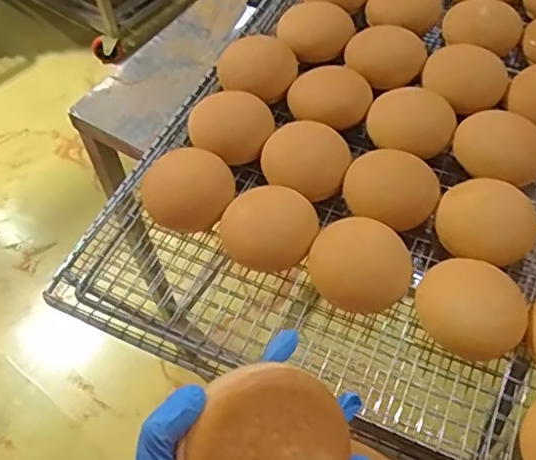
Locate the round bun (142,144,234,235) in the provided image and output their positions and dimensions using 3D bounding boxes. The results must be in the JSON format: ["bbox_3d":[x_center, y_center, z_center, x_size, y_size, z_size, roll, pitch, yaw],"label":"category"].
[{"bbox_3d":[-0.087,-0.043,0.654,0.093,0.058,0.090,-1,56,1],"label":"round bun"}]

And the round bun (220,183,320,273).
[{"bbox_3d":[0.002,0.001,0.619,0.095,0.049,0.080,22,60,15],"label":"round bun"}]

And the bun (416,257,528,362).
[{"bbox_3d":[0.187,0.080,0.565,0.099,0.054,0.077,32,63,21],"label":"bun"}]

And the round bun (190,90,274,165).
[{"bbox_3d":[-0.042,-0.115,0.700,0.097,0.061,0.081,-6,56,-2],"label":"round bun"}]

